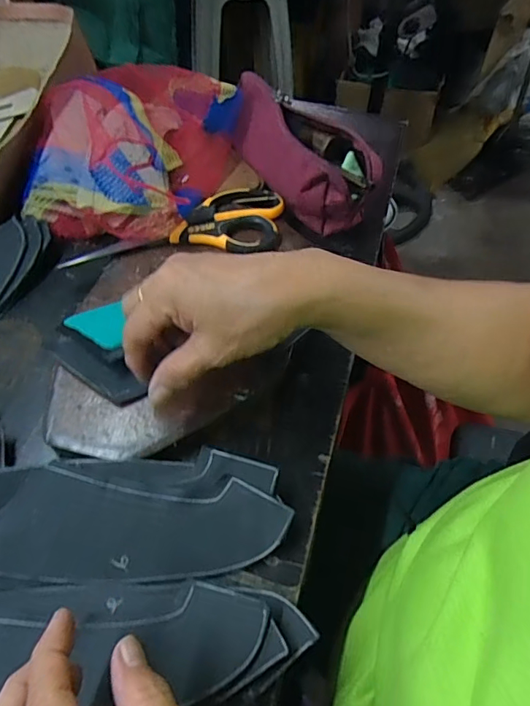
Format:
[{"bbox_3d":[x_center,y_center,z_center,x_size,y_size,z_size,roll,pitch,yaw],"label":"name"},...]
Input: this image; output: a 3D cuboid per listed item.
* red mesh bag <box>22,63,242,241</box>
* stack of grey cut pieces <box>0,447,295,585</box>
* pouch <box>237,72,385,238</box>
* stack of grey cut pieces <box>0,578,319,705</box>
[{"bbox_3d":[-0.133,-0.223,0.510,0.189,0.072,0.255,13,55,10],"label":"red mesh bag"},{"bbox_3d":[-0.081,0.101,0.306,0.181,0.022,0.071,-3,54,-2],"label":"stack of grey cut pieces"},{"bbox_3d":[0.031,-0.209,0.501,0.086,0.068,0.211,-21,57,-14],"label":"pouch"},{"bbox_3d":[-0.081,0.163,0.265,0.204,0.016,0.076,-4,54,-5],"label":"stack of grey cut pieces"}]

